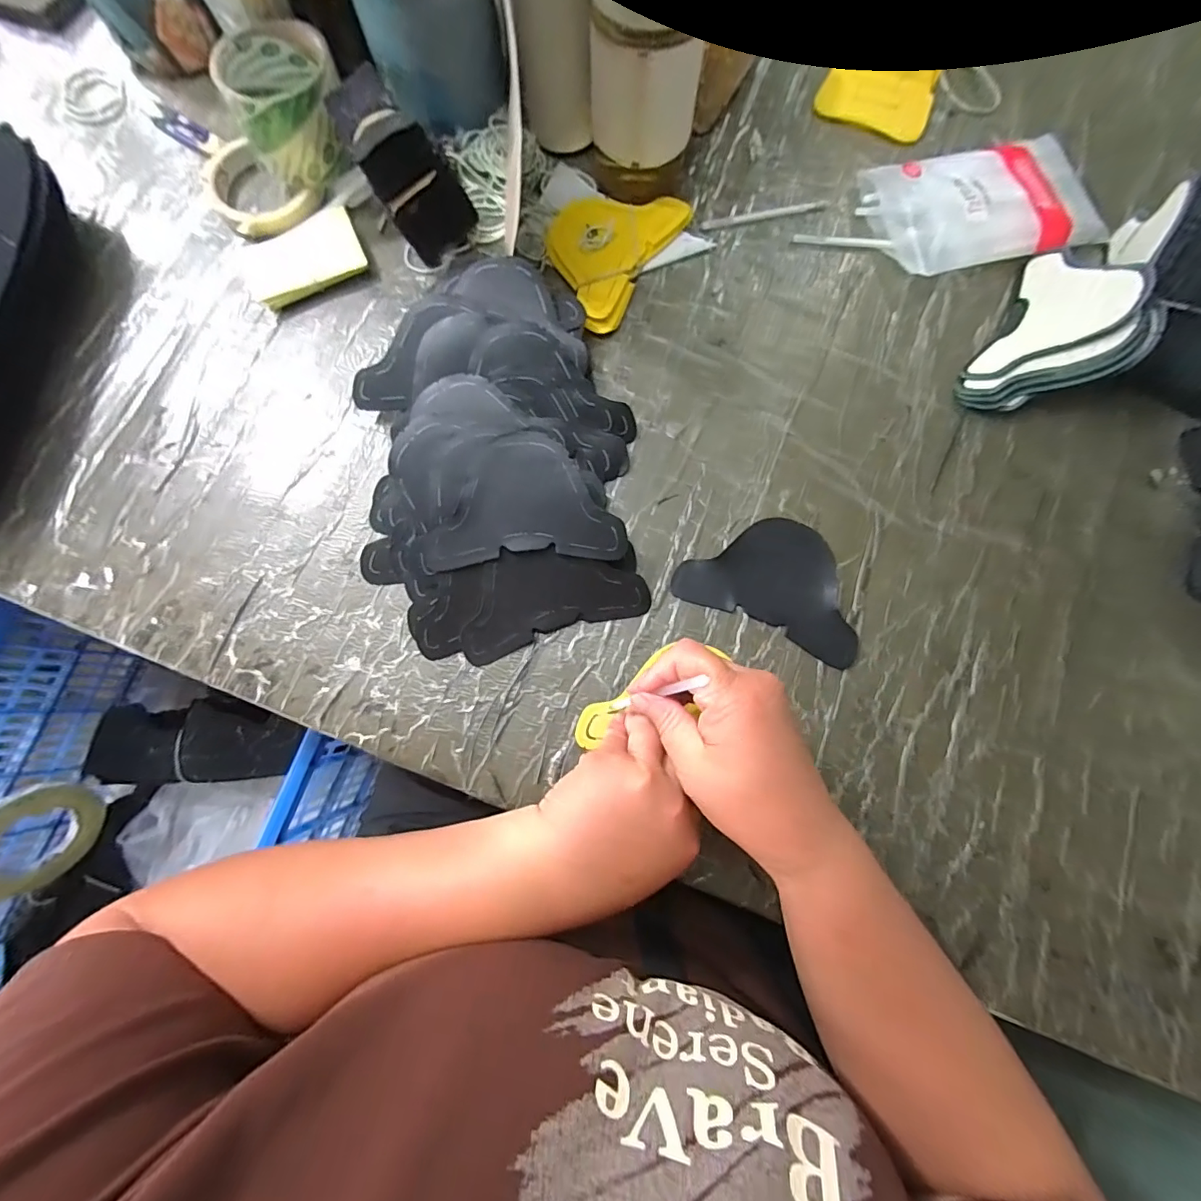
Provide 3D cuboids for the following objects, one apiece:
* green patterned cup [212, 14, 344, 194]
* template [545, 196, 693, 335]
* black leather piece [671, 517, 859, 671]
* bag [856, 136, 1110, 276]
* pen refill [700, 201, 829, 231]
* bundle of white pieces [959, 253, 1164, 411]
[{"bbox_3d":[-0.245,-0.397,0.410,0.081,0.076,0.090,-22,80,-4],"label":"green patterned cup"},{"bbox_3d":[0.001,-0.295,0.425,0.094,0.013,0.138,32,81,6],"label":"template"},{"bbox_3d":[0.130,-0.018,0.367,0.133,0.008,0.085,24,80,5],"label":"black leather piece"},{"bbox_3d":[0.317,-0.333,0.424,0.173,0.029,0.107,-9,79,-1],"label":"bag"},{"bbox_3d":[0.143,-0.337,0.441,0.111,0.004,0.010,-10,79,-2],"label":"pen refill"},{"bbox_3d":[0.352,-0.204,0.382,0.096,0.031,0.140,26,83,41],"label":"bundle of white pieces"}]

